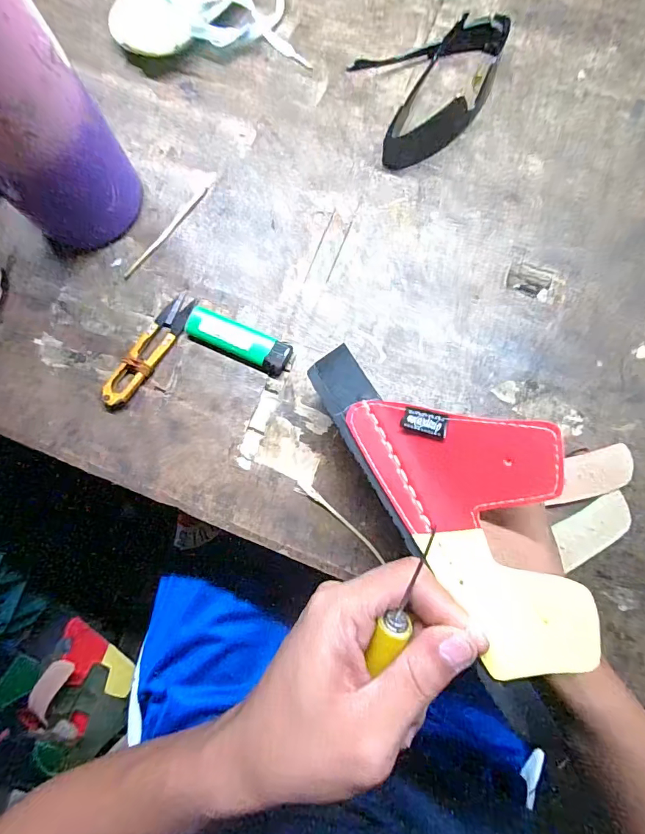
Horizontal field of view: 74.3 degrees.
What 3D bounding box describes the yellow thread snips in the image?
[{"bbox_3d":[-0.132,-0.050,0.321,0.021,0.012,0.102,30,83,7],"label":"yellow thread snips"}]

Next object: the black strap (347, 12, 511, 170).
[{"bbox_3d":[0.097,-0.269,0.343,0.122,0.034,0.109,-15,80,-1],"label":"black strap"}]

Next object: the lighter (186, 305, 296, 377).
[{"bbox_3d":[-0.063,-0.058,0.321,0.084,0.013,0.025,25,82,6],"label":"lighter"}]

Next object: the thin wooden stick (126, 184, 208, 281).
[{"bbox_3d":[-0.124,-0.148,0.340,0.006,0.004,0.098,38,84,7],"label":"thin wooden stick"}]

